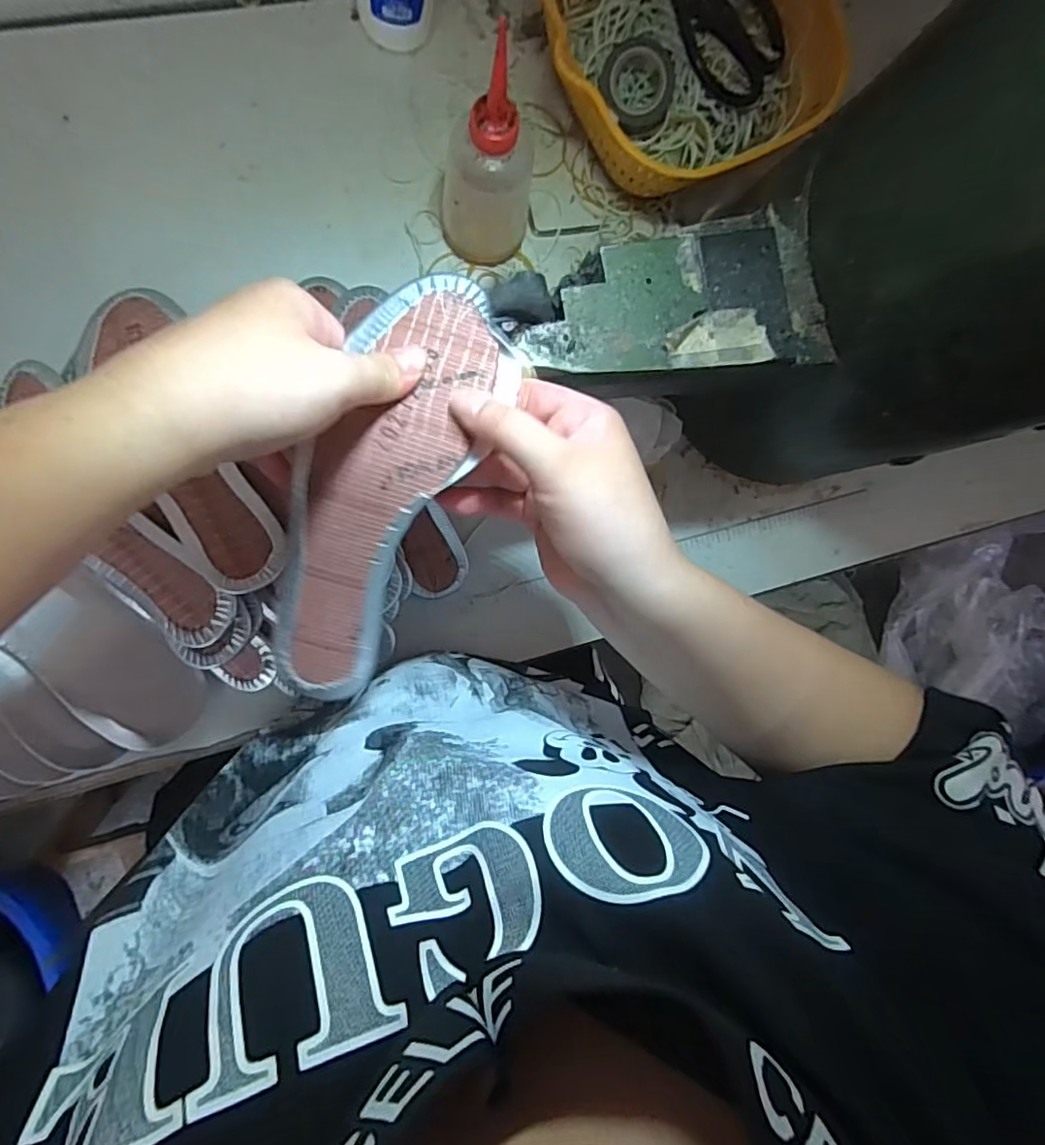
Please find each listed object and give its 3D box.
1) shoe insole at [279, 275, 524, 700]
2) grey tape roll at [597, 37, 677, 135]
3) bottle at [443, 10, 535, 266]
[{"bbox_3d":[-0.073,-0.034,0.302,0.073,0.029,0.222,23,105,-10],"label":"shoe insole"},{"bbox_3d":[0.085,-0.355,0.435,0.055,0.014,0.055,-4,123,-6],"label":"grey tape roll"},{"bbox_3d":[-0.019,-0.268,0.398,0.065,0.148,0.054,13,90,-10],"label":"bottle"}]

